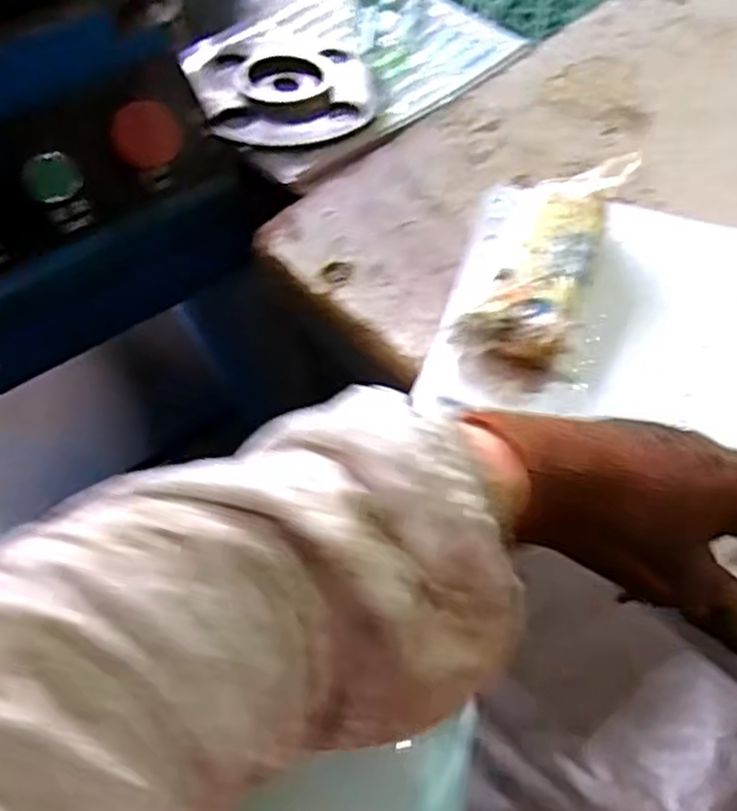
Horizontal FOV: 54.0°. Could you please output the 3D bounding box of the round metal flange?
[{"bbox_3d":[-0.066,-0.255,0.564,0.134,0.014,0.153,-17,58,-13],"label":"round metal flange"}]

